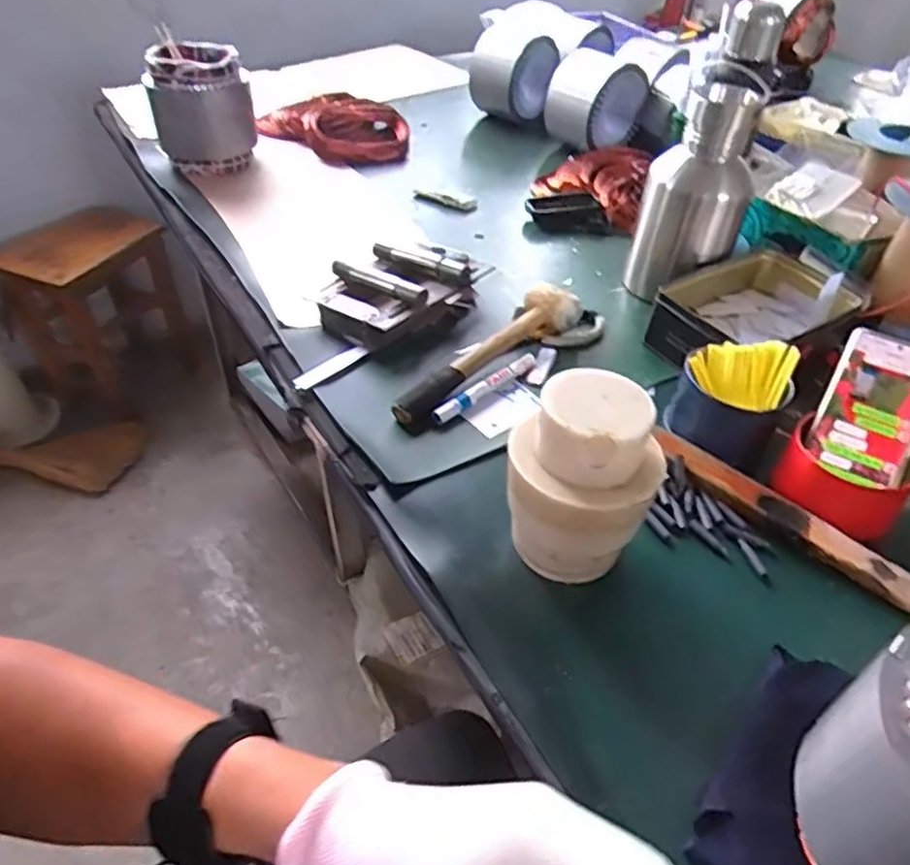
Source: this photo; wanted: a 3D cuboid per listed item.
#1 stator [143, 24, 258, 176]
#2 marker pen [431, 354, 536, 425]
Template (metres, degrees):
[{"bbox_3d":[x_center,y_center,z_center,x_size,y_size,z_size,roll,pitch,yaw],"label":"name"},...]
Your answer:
[{"bbox_3d":[-0.408,-0.522,1.100,0.152,0.171,0.144,-13,44,-16],"label":"stator"},{"bbox_3d":[0.032,-0.045,0.699,0.142,0.018,0.017,-33,52,-32],"label":"marker pen"}]

